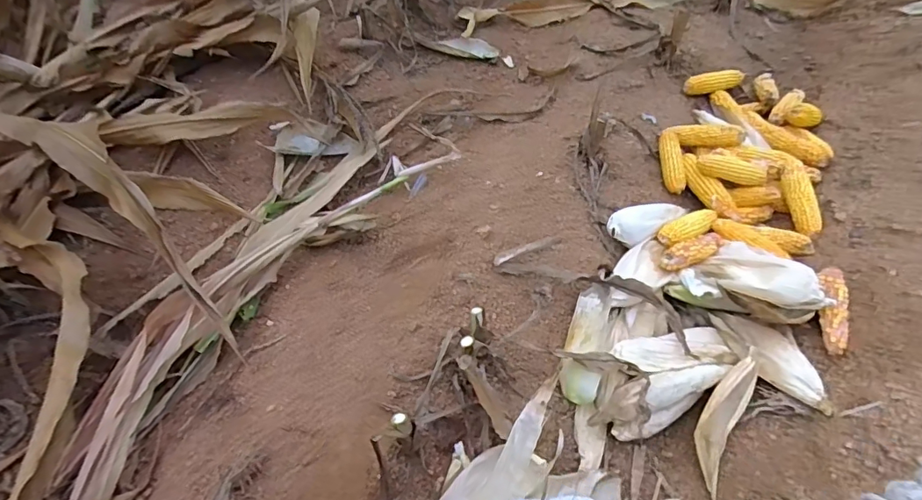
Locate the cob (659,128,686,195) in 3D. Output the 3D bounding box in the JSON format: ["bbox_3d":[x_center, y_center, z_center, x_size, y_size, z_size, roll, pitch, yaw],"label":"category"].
[{"bbox_3d":[0.453,-0.194,1.054,0.042,0.034,0.142,-4,78,2],"label":"cob"}]

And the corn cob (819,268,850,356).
[{"bbox_3d":[0.592,0.090,0.778,0.044,0.035,0.167,18,56,16],"label":"corn cob"}]

